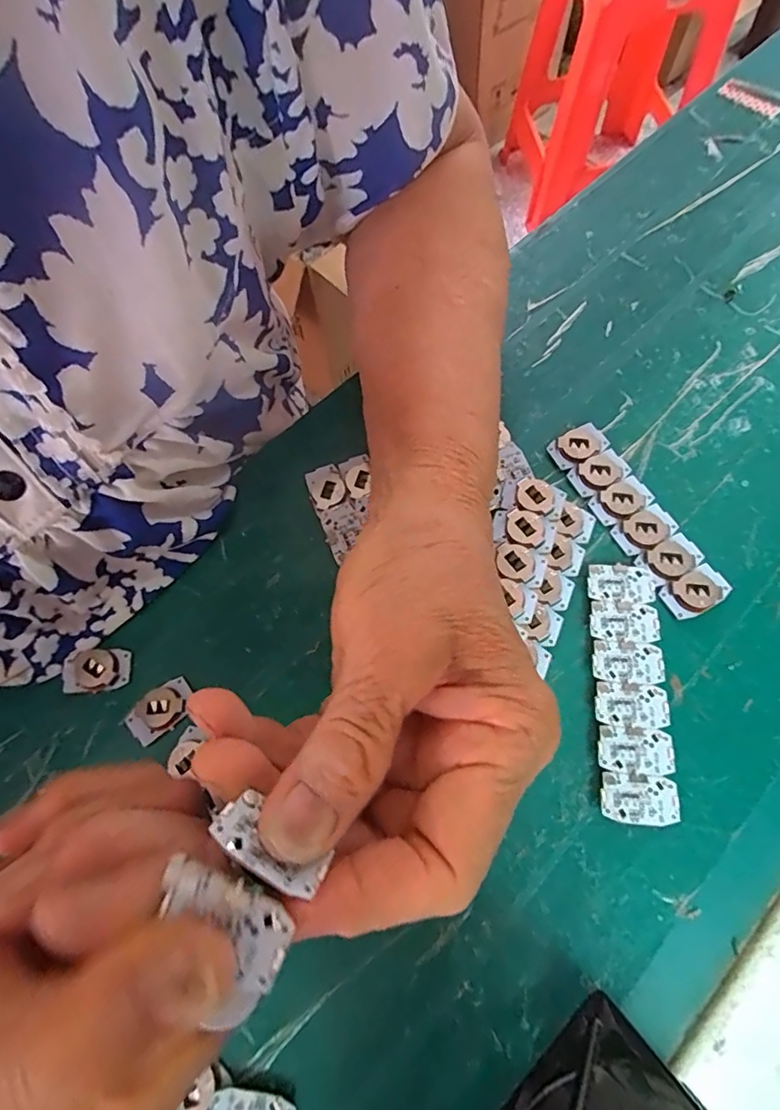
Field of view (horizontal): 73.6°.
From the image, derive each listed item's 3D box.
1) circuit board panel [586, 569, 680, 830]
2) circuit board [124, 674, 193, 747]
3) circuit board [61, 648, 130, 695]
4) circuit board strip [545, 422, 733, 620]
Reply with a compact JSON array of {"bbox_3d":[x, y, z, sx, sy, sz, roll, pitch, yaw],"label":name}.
[{"bbox_3d":[0.103,0.056,0.225,0.030,0.004,0.106,3,68,5],"label":"circuit board panel"},{"bbox_3d":[-0.102,0.069,0.231,0.029,0.004,0.018,-34,71,-11],"label":"circuit board"},{"bbox_3d":[-0.135,0.052,0.237,0.029,0.004,0.019,-3,68,0],"label":"circuit board"},{"bbox_3d":[0.120,-0.020,0.255,0.029,0.007,0.106,-27,70,-9],"label":"circuit board strip"}]

